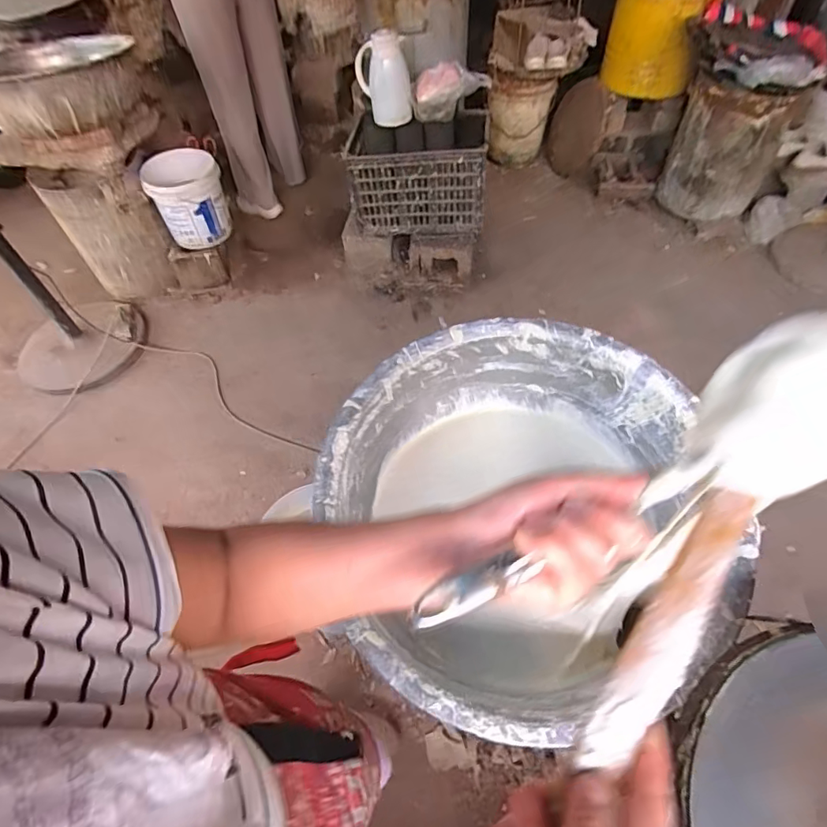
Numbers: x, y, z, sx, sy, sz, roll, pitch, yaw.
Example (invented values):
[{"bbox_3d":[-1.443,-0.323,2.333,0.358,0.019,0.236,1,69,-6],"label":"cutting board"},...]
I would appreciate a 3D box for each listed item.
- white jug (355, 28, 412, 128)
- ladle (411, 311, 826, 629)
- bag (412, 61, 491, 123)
[{"bbox_3d":[-0.092,-1.002,1.468,0.146,0.220,0.146,-11,55,-5],"label":"white jug"},{"bbox_3d":[0.147,0.038,0.296,0.323,0.067,0.094,-25,58,-10],"label":"ladle"},{"bbox_3d":[0.114,-0.956,1.469,0.226,0.123,0.108,8,56,8],"label":"bag"}]

